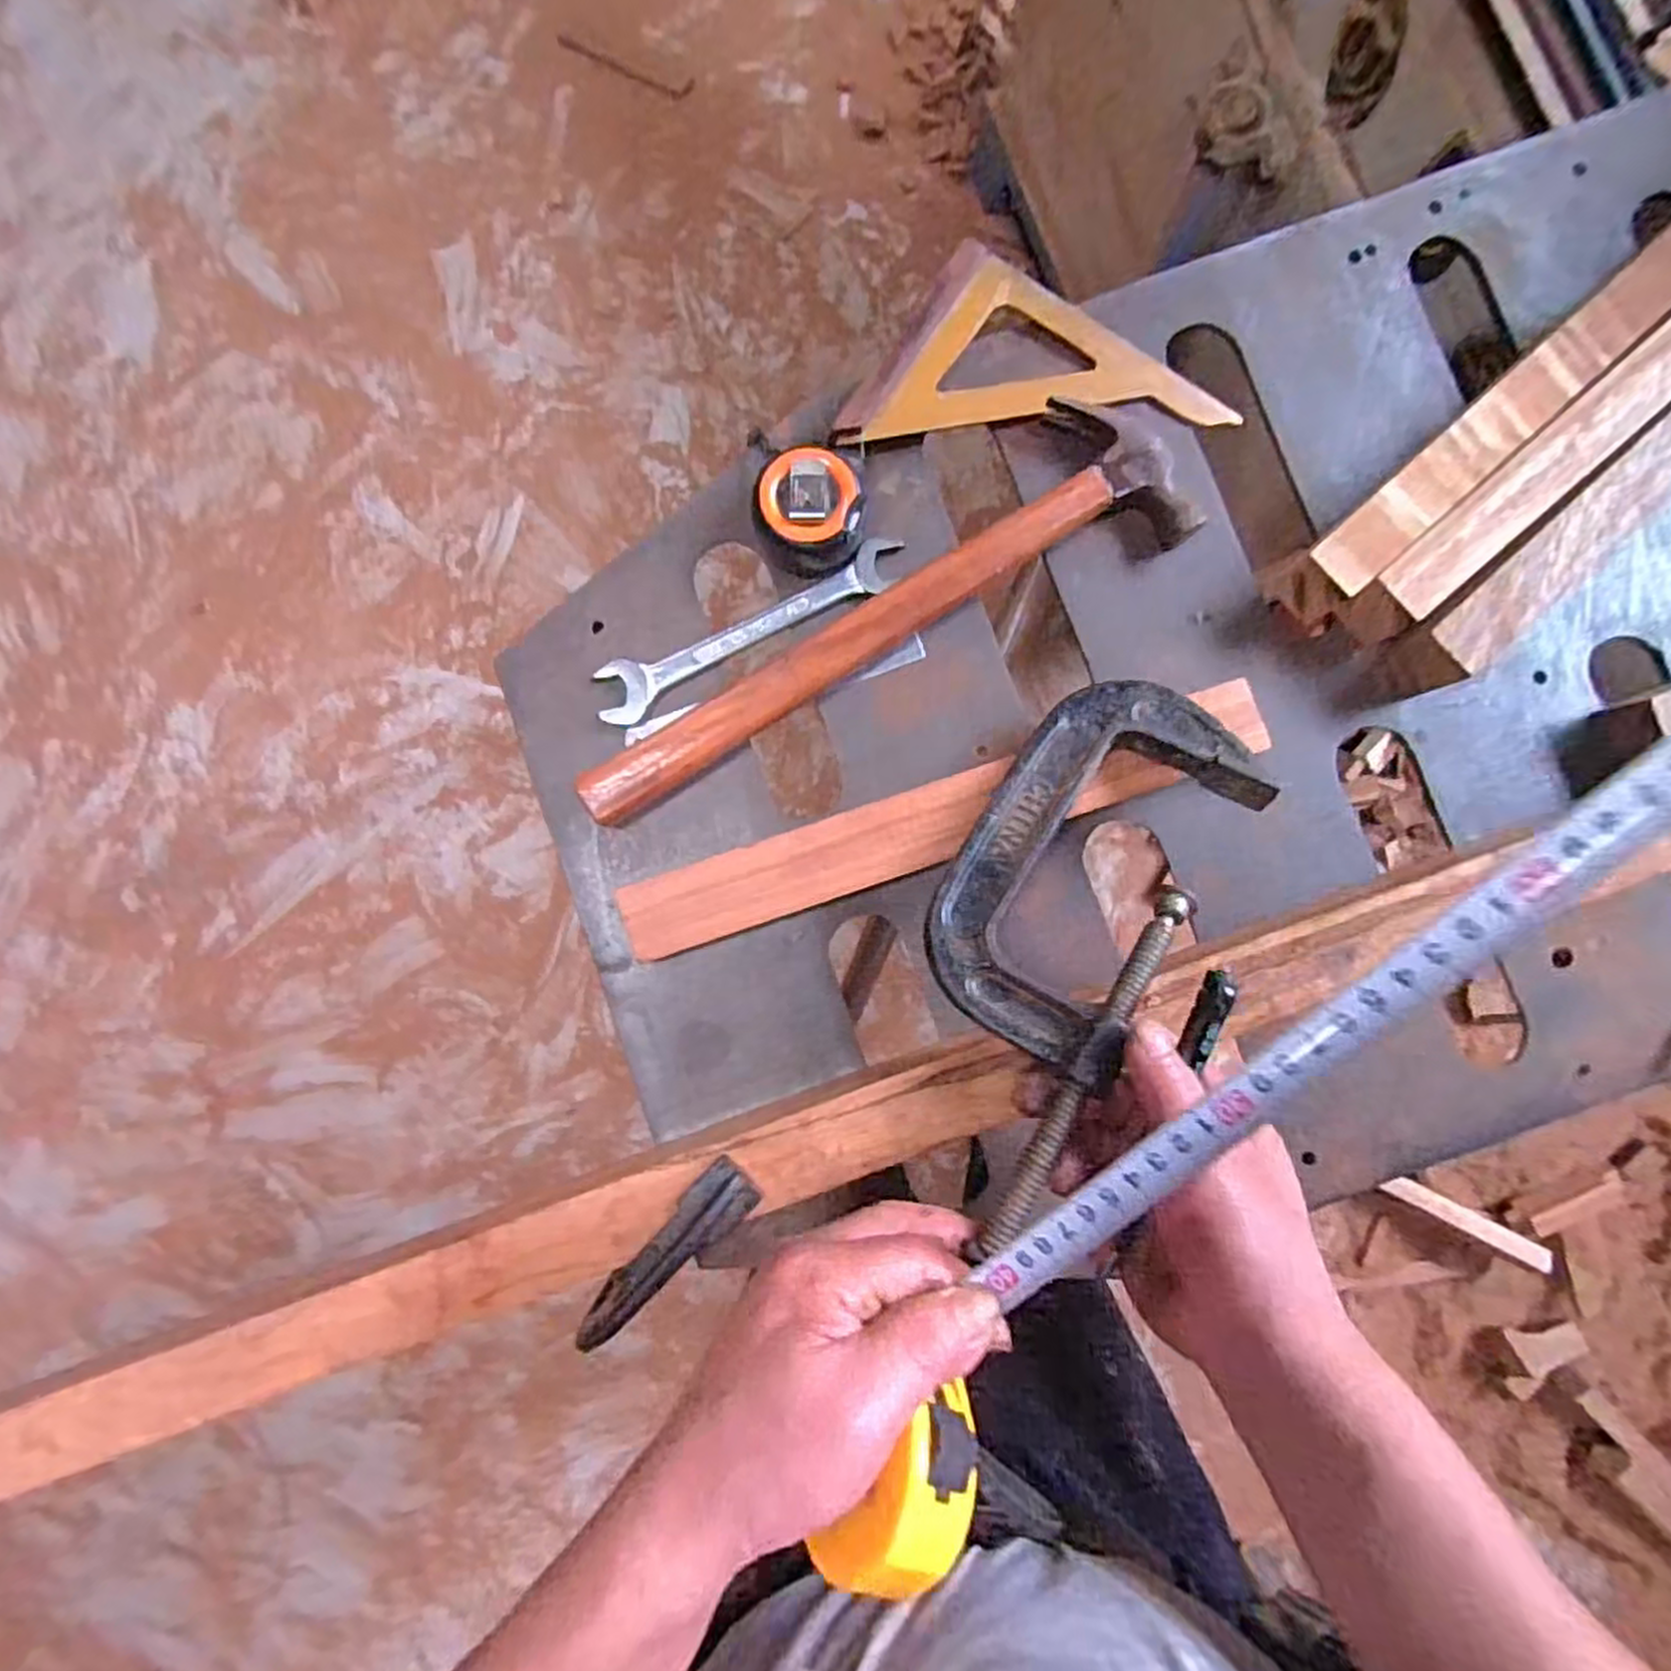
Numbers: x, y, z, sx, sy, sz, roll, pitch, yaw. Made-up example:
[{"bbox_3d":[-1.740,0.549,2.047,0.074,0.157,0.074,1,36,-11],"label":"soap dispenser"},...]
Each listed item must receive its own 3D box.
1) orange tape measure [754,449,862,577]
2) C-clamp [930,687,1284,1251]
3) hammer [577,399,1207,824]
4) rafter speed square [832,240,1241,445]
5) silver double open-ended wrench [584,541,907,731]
[{"bbox_3d":[-0.013,-0.175,0.427,0.058,0.038,0.054,0,88,3],"label":"orange tape measure"},{"bbox_3d":[0.110,0.034,0.362,0.114,0.036,0.251,25,72,1],"label":"C-clamp"},{"bbox_3d":[0.023,-0.115,0.421,0.356,0.027,0.086,-31,86,1],"label":"hammer"},{"bbox_3d":[0.108,-0.279,0.439,0.219,0.024,0.106,-6,87,3],"label":"rafter speed square"},{"bbox_3d":[-0.047,-0.114,0.437,0.185,0.010,0.032,-25,86,2],"label":"silver double open-ended wrench"}]

